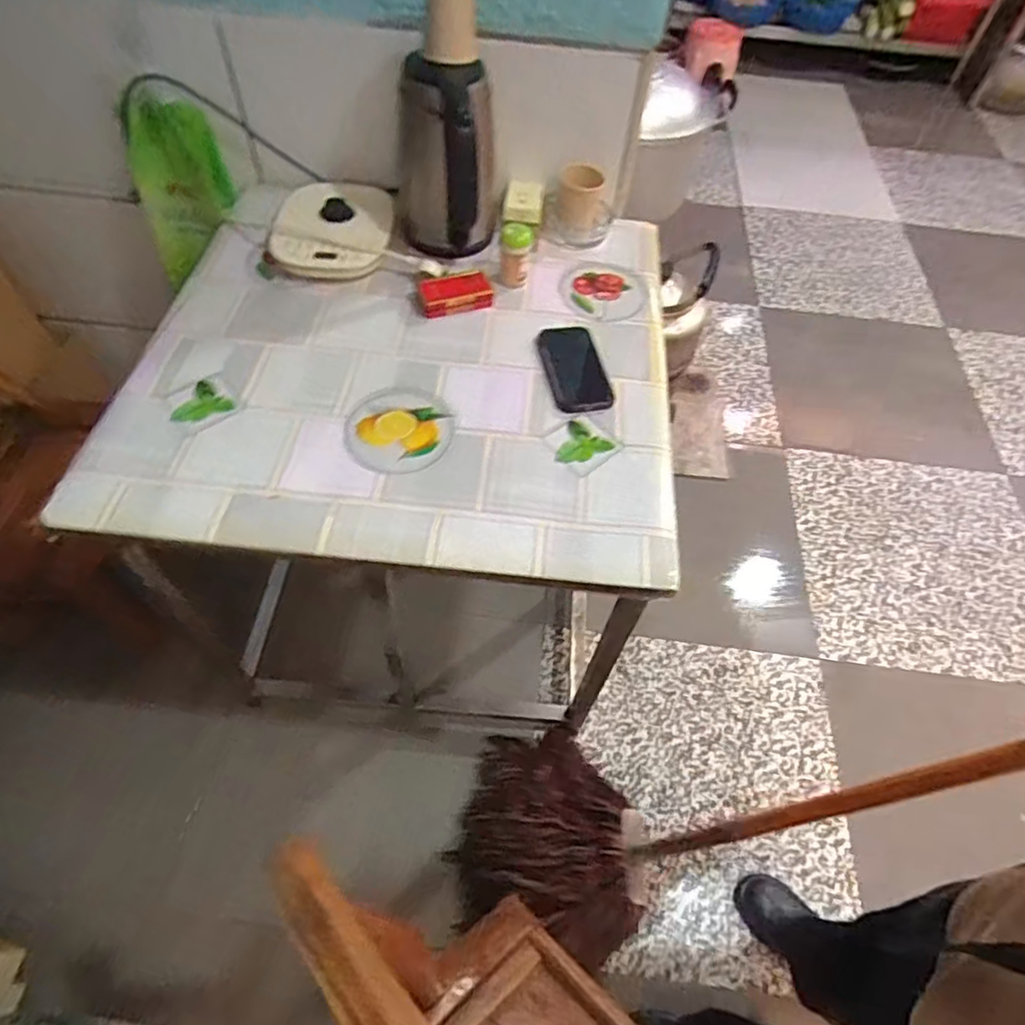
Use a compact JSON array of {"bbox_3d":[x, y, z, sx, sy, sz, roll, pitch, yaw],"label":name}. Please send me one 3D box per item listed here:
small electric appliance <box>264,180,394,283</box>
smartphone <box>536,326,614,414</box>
[{"bbox_3d":[-0.269,-0.432,0.955,0.173,0.043,0.207,8,56,1],"label":"small electric appliance"},{"bbox_3d":[0.084,-0.197,0.839,0.079,0.007,0.158,-8,57,-9],"label":"smartphone"}]

